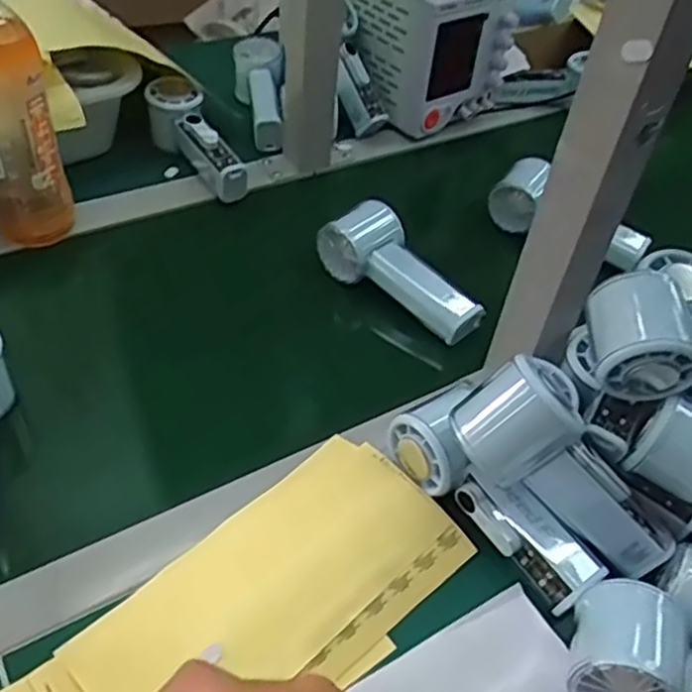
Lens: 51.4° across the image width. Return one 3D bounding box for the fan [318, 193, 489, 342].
[{"bbox_3d":[0.049,-0.061,0.614,0.150,0.054,0.047,40,53,15],"label":"fan"}]

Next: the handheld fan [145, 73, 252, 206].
[{"bbox_3d":[-0.146,-0.203,0.722,0.052,0.054,0.153,-27,68,-28],"label":"handheld fan"}]

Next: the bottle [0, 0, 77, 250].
[{"bbox_3d":[-0.265,-0.184,0.570,0.064,0.222,0.054,-13,49,-19],"label":"bottle"}]

